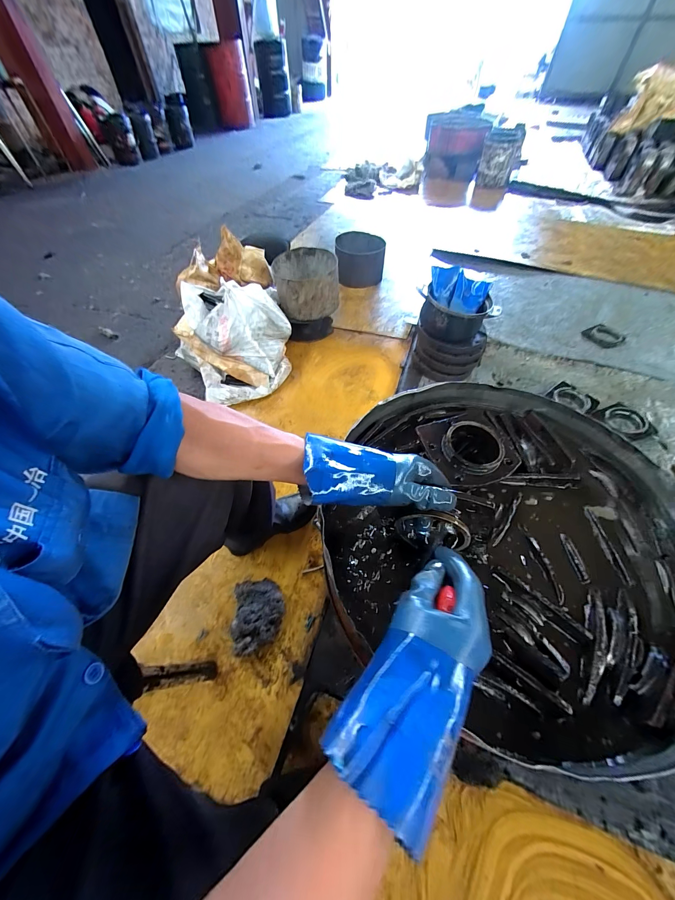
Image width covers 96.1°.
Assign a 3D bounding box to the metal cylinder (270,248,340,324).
[{"bbox_3d":[-0.140,-0.751,1.394,0.282,0.201,0.269,-11,54,-8],"label":"metal cylinder"}]

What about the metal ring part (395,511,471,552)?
[{"bbox_3d":[0.134,0.116,0.433,0.101,0.093,0.020,13,56,14],"label":"metal ring part"}]

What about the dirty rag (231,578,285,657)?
[{"bbox_3d":[-0.196,0.402,0.757,0.122,0.061,0.167,-13,53,-6],"label":"dirty rag"}]

